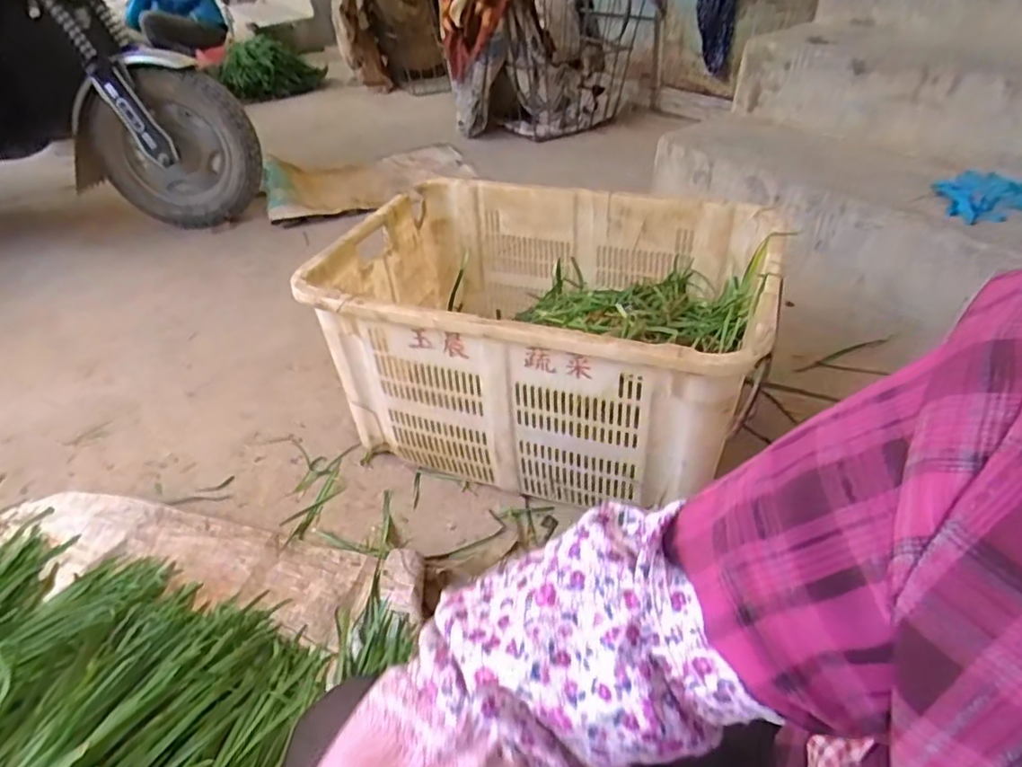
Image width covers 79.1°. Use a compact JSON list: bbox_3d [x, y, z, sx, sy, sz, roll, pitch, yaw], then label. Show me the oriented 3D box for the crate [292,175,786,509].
[{"bbox_3d":[0.049,-0.085,1.066,0.666,0.348,0.469,9,40,16],"label":"crate"}]

